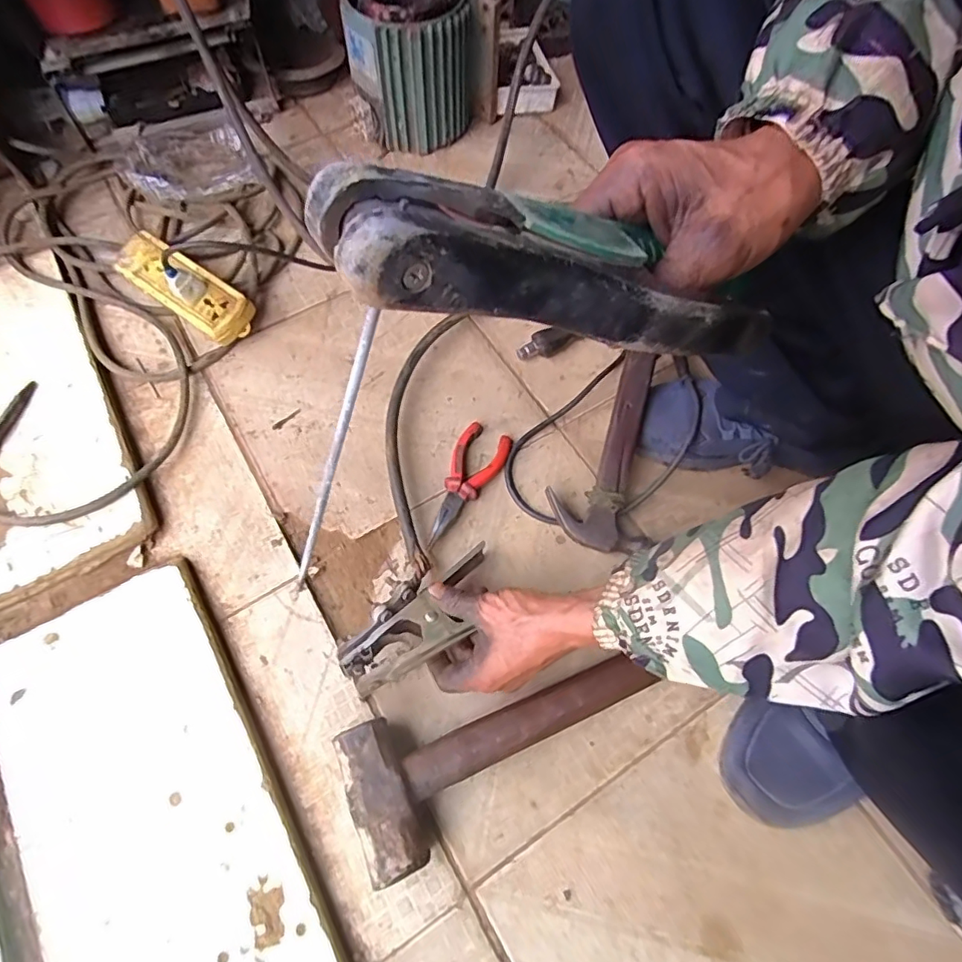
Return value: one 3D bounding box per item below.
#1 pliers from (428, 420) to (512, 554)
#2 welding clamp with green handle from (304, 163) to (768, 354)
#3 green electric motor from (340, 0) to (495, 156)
[{"bbox_3d":[-0.016,0.005,0.548,0.051,0.019,0.138,22,65,8],"label":"pliers"},{"bbox_3d":[0.034,-0.076,0.204,0.186,0.024,0.043,1,61,-30],"label":"welding clamp with green handle"},{"bbox_3d":[-0.085,-0.560,0.734,0.168,0.154,0.133,-36,70,-18],"label":"green electric motor"}]

